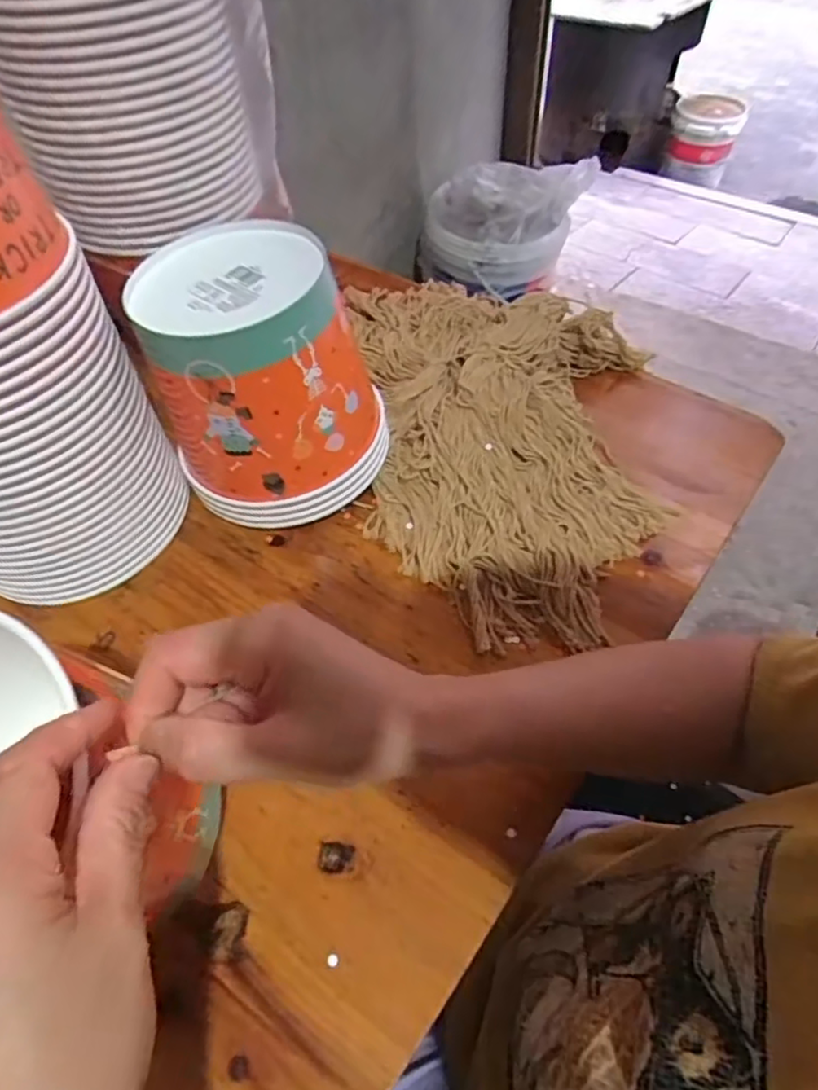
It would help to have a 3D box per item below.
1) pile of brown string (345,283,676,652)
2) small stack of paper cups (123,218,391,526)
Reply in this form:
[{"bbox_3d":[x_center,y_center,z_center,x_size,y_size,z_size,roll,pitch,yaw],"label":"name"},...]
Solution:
[{"bbox_3d":[0.081,-0.110,0.536,0.237,0.049,0.404,-5,54,-2],"label":"pile of brown string"},{"bbox_3d":[-0.101,-0.120,0.479,0.144,0.165,0.143,-16,54,-9],"label":"small stack of paper cups"}]

